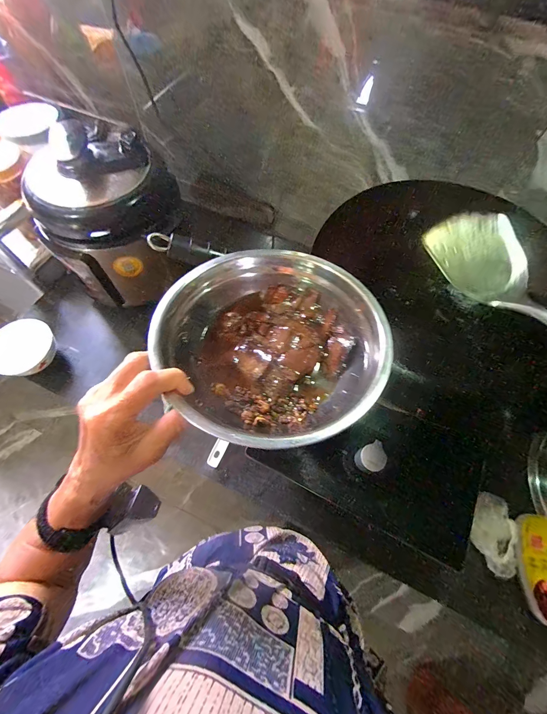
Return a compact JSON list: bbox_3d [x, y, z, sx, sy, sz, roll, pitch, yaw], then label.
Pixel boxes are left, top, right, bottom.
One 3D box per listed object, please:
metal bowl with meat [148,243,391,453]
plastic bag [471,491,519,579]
[{"bbox_3d":[-0.005,-0.007,0.280,0.202,0.066,0.180,11,65,4],"label":"metal bowl with meat"},{"bbox_3d":[0.368,0.291,0.500,0.062,0.015,0.117,11,59,21],"label":"plastic bag"}]

